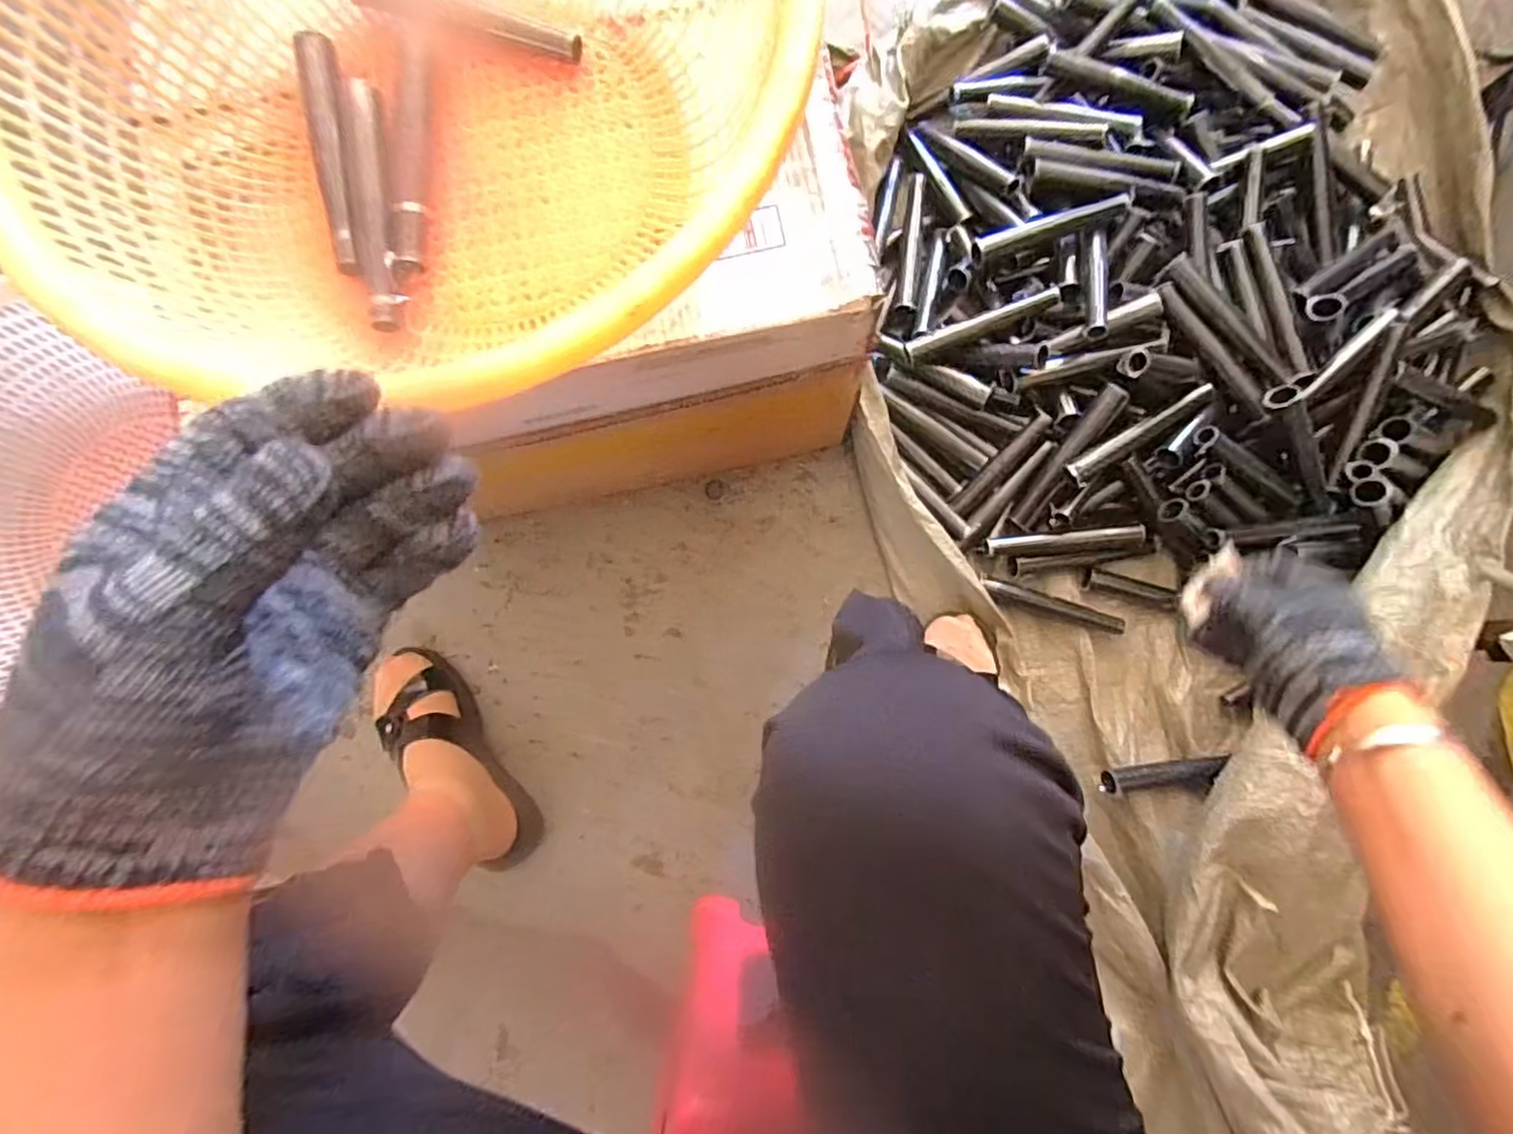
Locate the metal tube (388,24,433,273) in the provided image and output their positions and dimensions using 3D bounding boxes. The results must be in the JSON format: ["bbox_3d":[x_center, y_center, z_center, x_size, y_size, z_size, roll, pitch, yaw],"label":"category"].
[{"bbox_3d":[-0.216,-0.262,0.411,0.022,0.017,0.159,0,86,2],"label":"metal tube"}]

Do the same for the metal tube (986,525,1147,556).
[{"bbox_3d":[0.306,-0.026,0.651,0.152,0.019,0.022,-5,85,2],"label":"metal tube"}]

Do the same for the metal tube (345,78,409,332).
[{"bbox_3d":[-0.235,-0.222,0.406,0.022,0.017,0.151,-9,85,2],"label":"metal tube"}]

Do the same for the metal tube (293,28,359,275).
[{"bbox_3d":[-0.262,-0.257,0.409,0.022,0.018,0.149,-9,85,1],"label":"metal tube"}]

